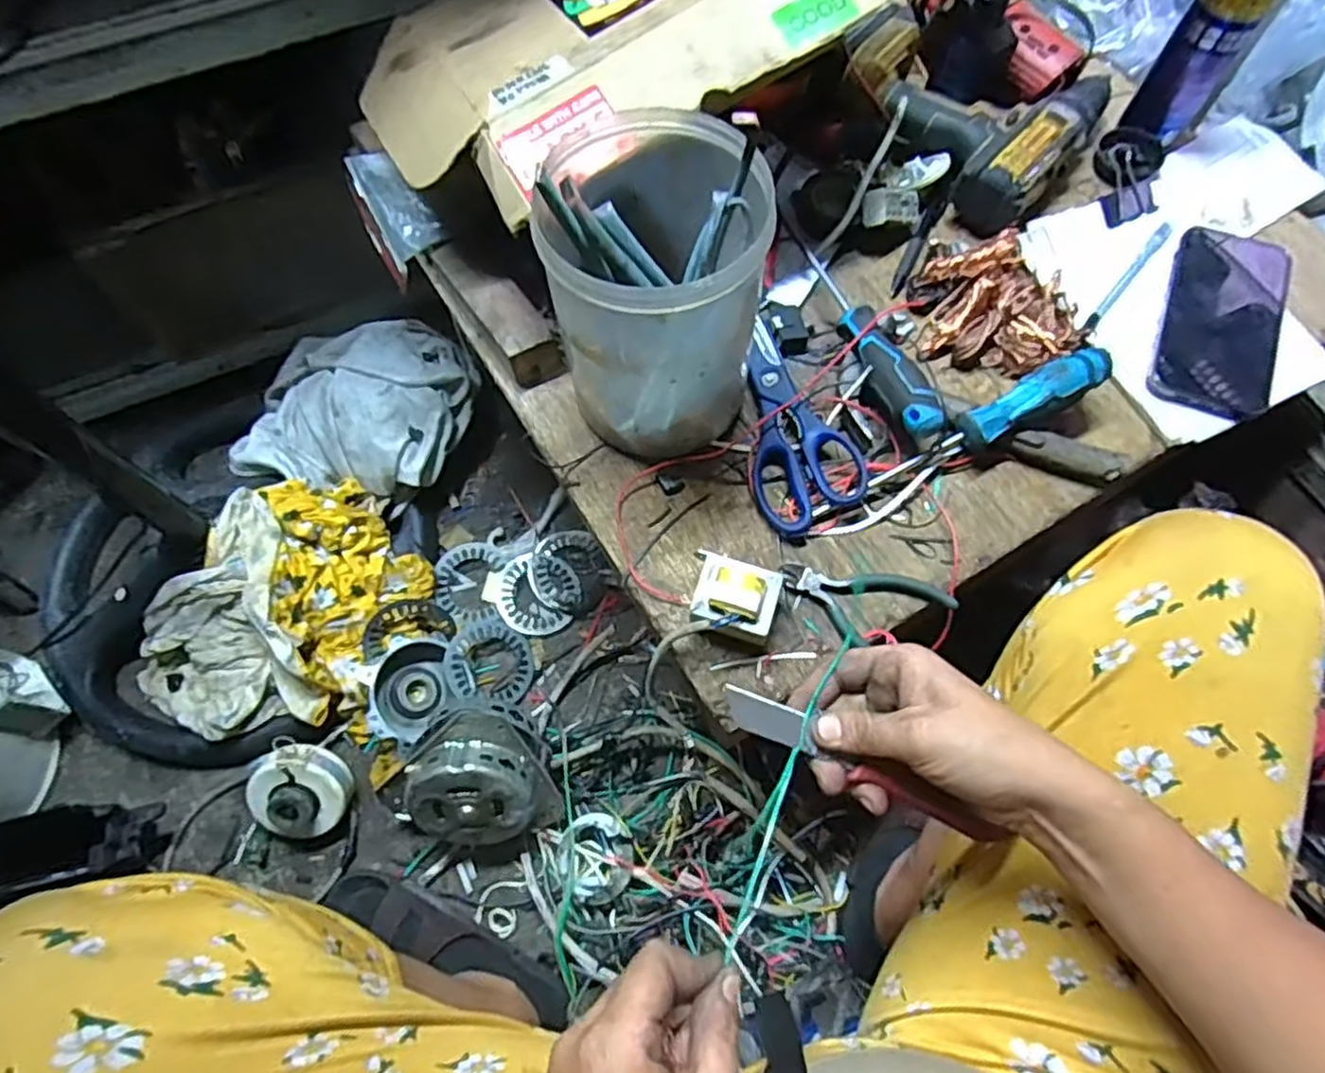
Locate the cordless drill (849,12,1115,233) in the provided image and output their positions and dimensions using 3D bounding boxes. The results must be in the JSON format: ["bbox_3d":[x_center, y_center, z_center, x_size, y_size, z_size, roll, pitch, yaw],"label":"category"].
[{"bbox_3d":[0.264,-0.364,0.614,0.181,0.060,0.167,39,72,15],"label":"cordless drill"}]

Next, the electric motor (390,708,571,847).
[{"bbox_3d":[-0.165,0.227,0.687,0.156,0.145,0.071,14,29,-10],"label":"electric motor"}]

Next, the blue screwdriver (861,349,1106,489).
[{"bbox_3d":[0.227,-0.081,0.511,0.175,0.023,0.029,-29,70,5],"label":"blue screwdriver"}]

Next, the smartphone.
[{"bbox_3d":[0.419,-0.163,0.551,0.077,0.013,0.154,20,76,15],"label":"smartphone"}]

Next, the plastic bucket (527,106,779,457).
[{"bbox_3d":[-0.003,-0.157,0.479,0.134,0.169,0.144,-1,67,0],"label":"plastic bucket"}]

